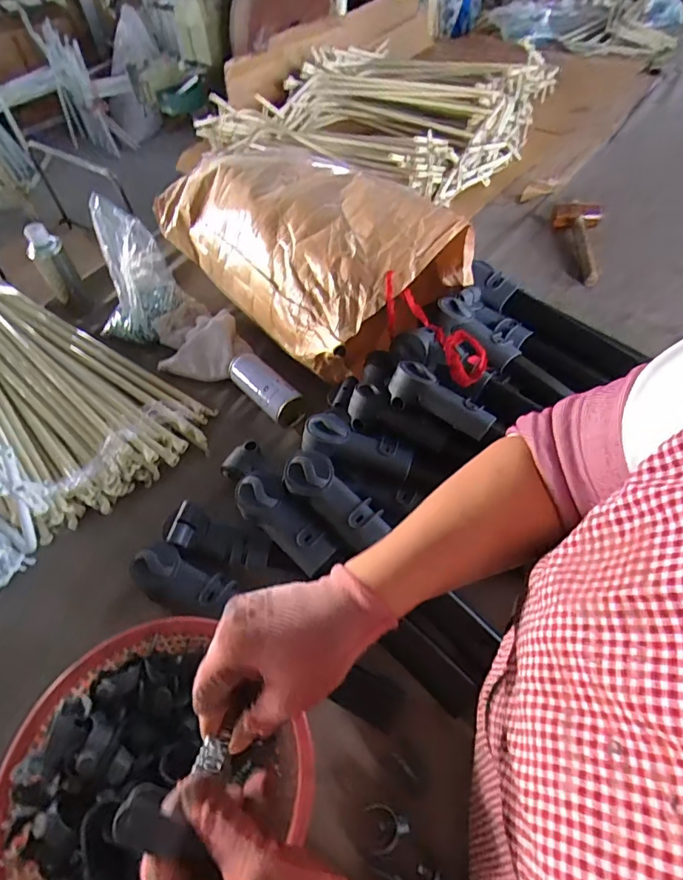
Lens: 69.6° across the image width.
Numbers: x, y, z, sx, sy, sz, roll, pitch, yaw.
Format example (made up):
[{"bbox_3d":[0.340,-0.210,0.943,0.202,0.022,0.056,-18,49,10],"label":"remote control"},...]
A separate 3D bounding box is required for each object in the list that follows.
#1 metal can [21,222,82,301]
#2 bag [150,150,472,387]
[{"bbox_3d":[-0.596,-0.361,1.021,0.057,0.168,0.057,-2,52,2],"label":"metal can"},{"bbox_3d":[-0.085,-0.407,0.969,0.327,0.195,0.644,-33,57,-21],"label":"bag"}]

